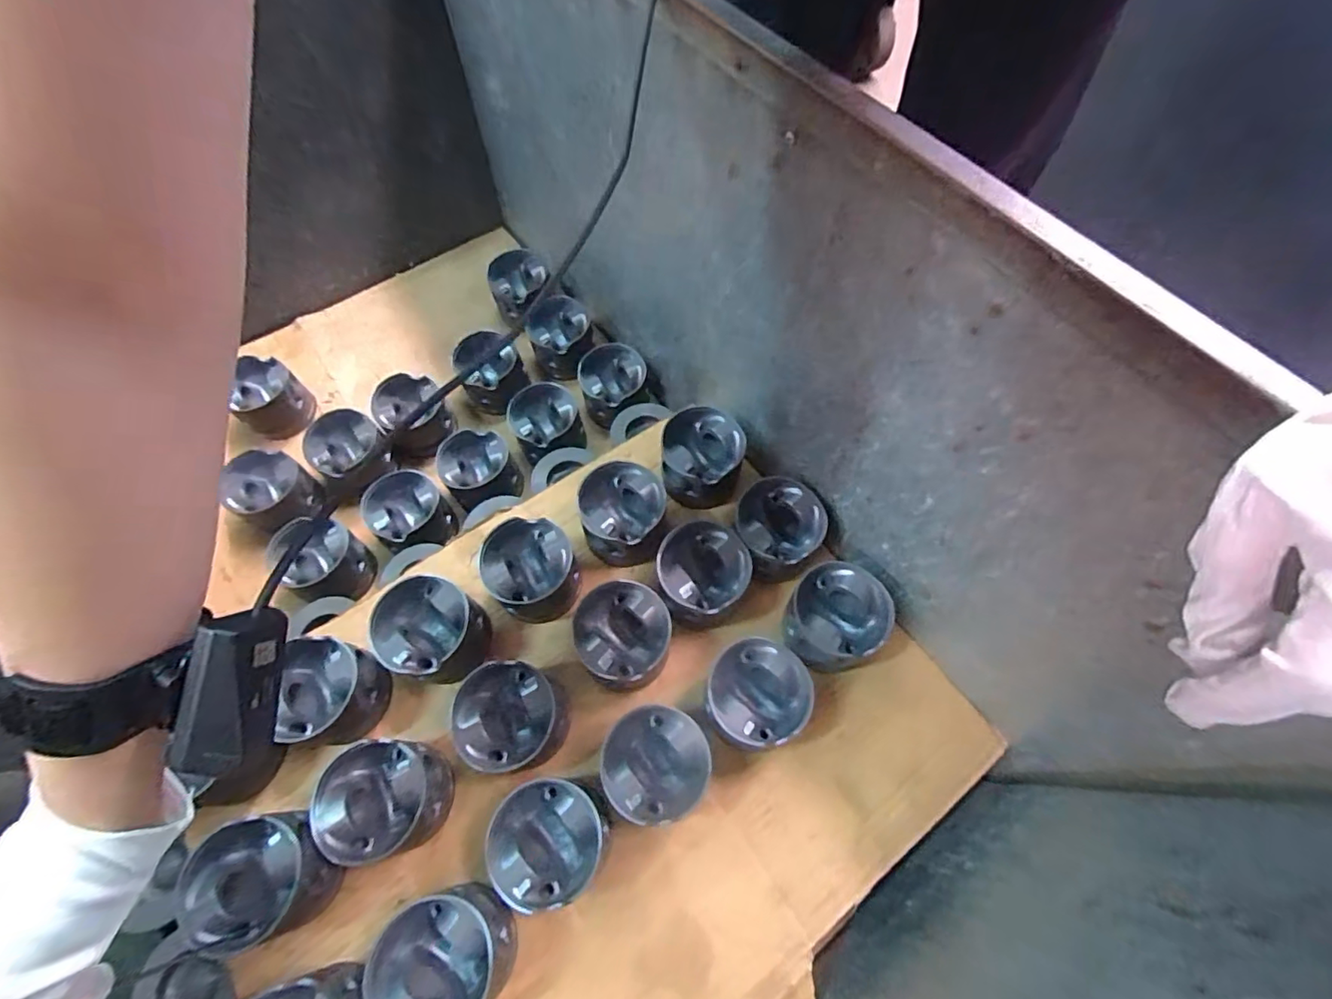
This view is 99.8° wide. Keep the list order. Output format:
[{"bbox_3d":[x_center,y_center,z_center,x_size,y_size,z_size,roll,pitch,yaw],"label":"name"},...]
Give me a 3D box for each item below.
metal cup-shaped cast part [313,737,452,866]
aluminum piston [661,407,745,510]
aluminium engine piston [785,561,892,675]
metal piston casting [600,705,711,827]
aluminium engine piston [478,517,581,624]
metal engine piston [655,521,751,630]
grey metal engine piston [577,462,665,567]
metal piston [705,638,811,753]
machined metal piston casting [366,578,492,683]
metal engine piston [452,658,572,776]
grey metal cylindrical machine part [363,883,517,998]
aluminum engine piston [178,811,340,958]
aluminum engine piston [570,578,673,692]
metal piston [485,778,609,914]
[{"bbox_3d":[-0.234,0.251,0.472,0.083,0.071,0.086,-5,65,-2],"label":"metal cup-shaped cast part"},{"bbox_3d":[0.040,-0.046,0.628,0.089,0.073,0.100,2,65,2],"label":"aluminum piston"},{"bbox_3d":[0.162,0.115,0.541,0.088,0.064,0.094,0,65,0],"label":"aluminium engine piston"},{"bbox_3d":[-0.008,0.227,0.484,0.085,0.073,0.085,0,65,0],"label":"metal piston casting"},{"bbox_3d":[-0.134,0.073,0.566,0.086,0.072,0.084,0,65,0],"label":"aluminium engine piston"},{"bbox_3d":[0.036,0.075,0.563,0.088,0.067,0.096,-5,65,-2],"label":"metal engine piston"},{"bbox_3d":[-0.046,0.017,0.594,0.086,0.077,0.088,0,65,0],"label":"grey metal engine piston"},{"bbox_3d":[0.080,0.178,0.508,0.084,0.067,0.089,0,65,0],"label":"metal piston"},{"bbox_3d":[-0.223,0.126,0.540,0.084,0.077,0.086,0,65,0],"label":"machined metal piston casting"},{"bbox_3d":[-0.135,0.195,0.505,0.088,0.071,0.088,0,65,1],"label":"metal engine piston"},{"bbox_3d":[-0.167,0.349,0.424,0.093,0.072,0.086,0,65,0],"label":"grey metal cylindrical machine part"},{"bbox_3d":[-0.314,0.297,0.443,0.083,0.085,0.082,0,65,0],"label":"aluminum engine piston"},{"bbox_3d":[-0.041,0.132,0.535,0.086,0.068,0.091,0,65,0],"label":"aluminum engine piston"},{"bbox_3d":[-0.092,0.278,0.461,0.090,0.065,0.090,0,65,0],"label":"metal piston"}]

